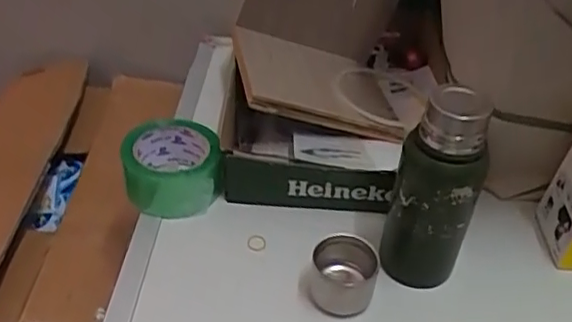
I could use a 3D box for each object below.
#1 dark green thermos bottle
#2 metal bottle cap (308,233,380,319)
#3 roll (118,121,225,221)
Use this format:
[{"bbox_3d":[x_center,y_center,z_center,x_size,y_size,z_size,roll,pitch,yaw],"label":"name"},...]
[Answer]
[{"bbox_3d":[0.131,0.029,0.539,0.069,0.184,0.058,13,40,12],"label":"dark green thermos bottle"},{"bbox_3d":[0.053,0.110,0.567,0.059,0.062,0.058,2,39,-1],"label":"metal bottle cap"},{"bbox_3d":[-0.123,0.009,0.657,0.105,0.065,0.100,2,39,-1],"label":"roll"}]

